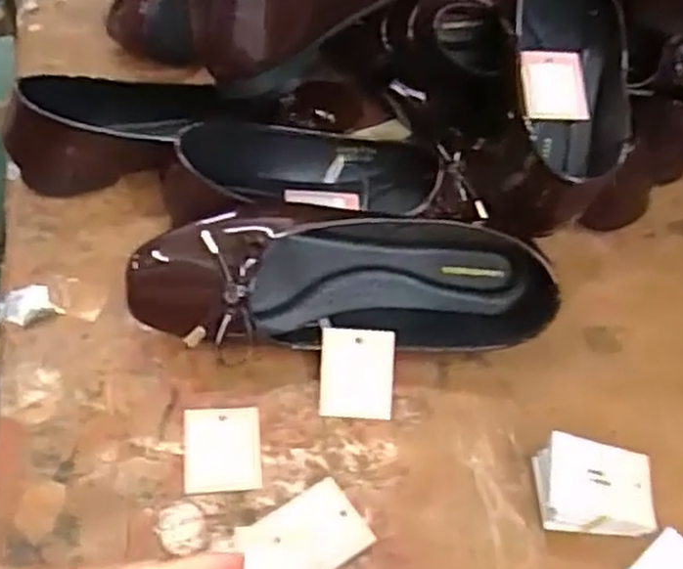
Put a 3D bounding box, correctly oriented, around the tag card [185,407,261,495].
[{"bbox_3d":[-0.064,0.088,0.414,0.040,0.004,0.050,-2,50,-7],"label":"tag card"}]

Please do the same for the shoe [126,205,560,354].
[{"bbox_3d":[0.000,0.000,0.451,0.241,0.069,0.075,1,49,-4],"label":"shoe"}]

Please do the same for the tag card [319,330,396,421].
[{"bbox_3d":[0.009,0.051,0.438,0.041,0.004,0.050,3,79,2],"label":"tag card"}]

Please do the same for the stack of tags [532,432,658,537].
[{"bbox_3d":[0.130,0.107,0.399,0.055,0.030,0.040,9,49,3],"label":"stack of tags"}]

